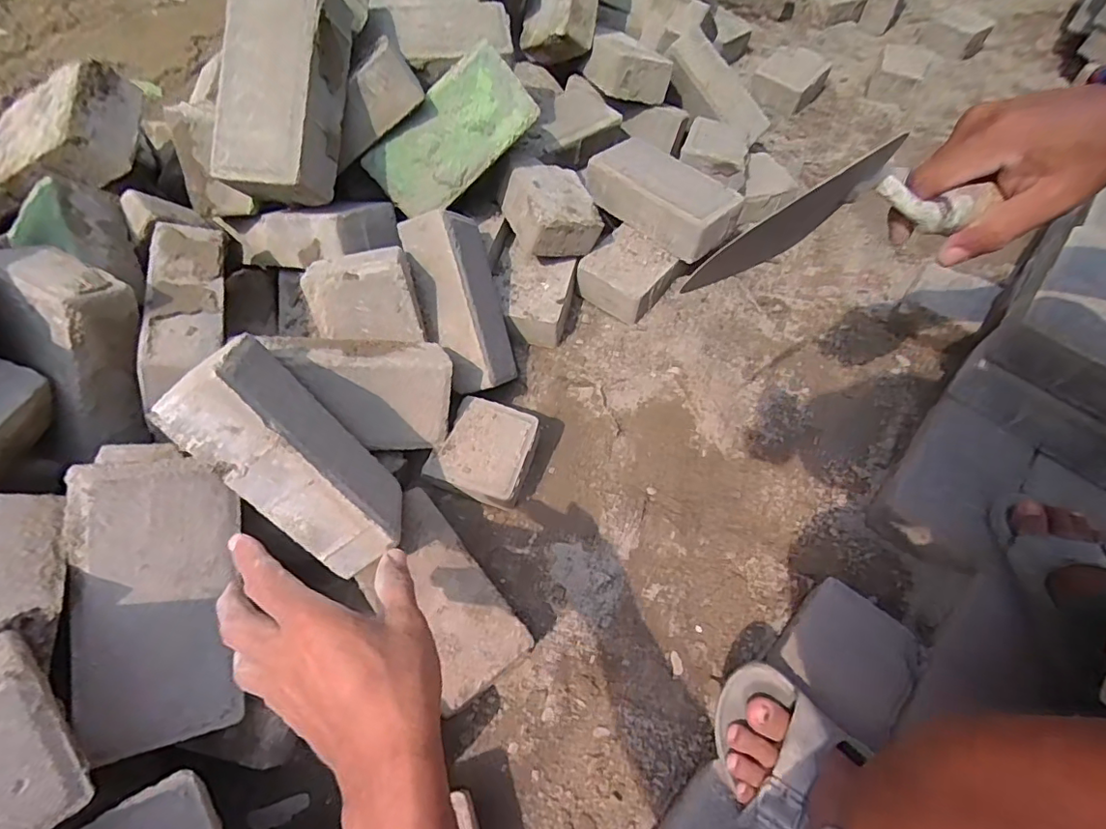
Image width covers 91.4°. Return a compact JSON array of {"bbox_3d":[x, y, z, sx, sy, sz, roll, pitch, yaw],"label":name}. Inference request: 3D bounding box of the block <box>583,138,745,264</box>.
[{"bbox_3d":[0.159,-0.323,0.791,0.219,0.062,0.120,35,65,16],"label":"block"}]

